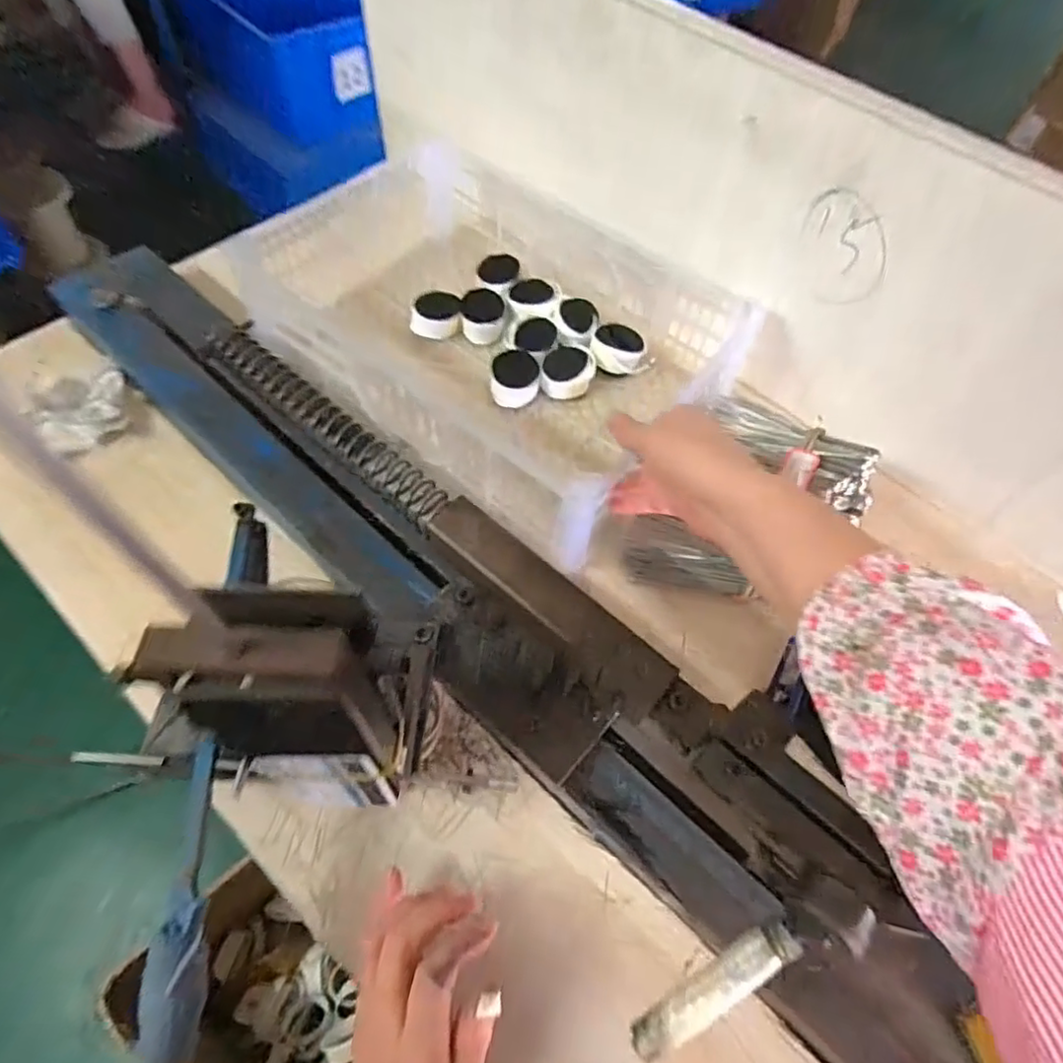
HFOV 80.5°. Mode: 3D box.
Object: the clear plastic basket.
[{"bbox_3d":[-0.040,-0.196,0.604,0.433,0.106,0.302,32,61,15],"label":"clear plastic basket"}]

